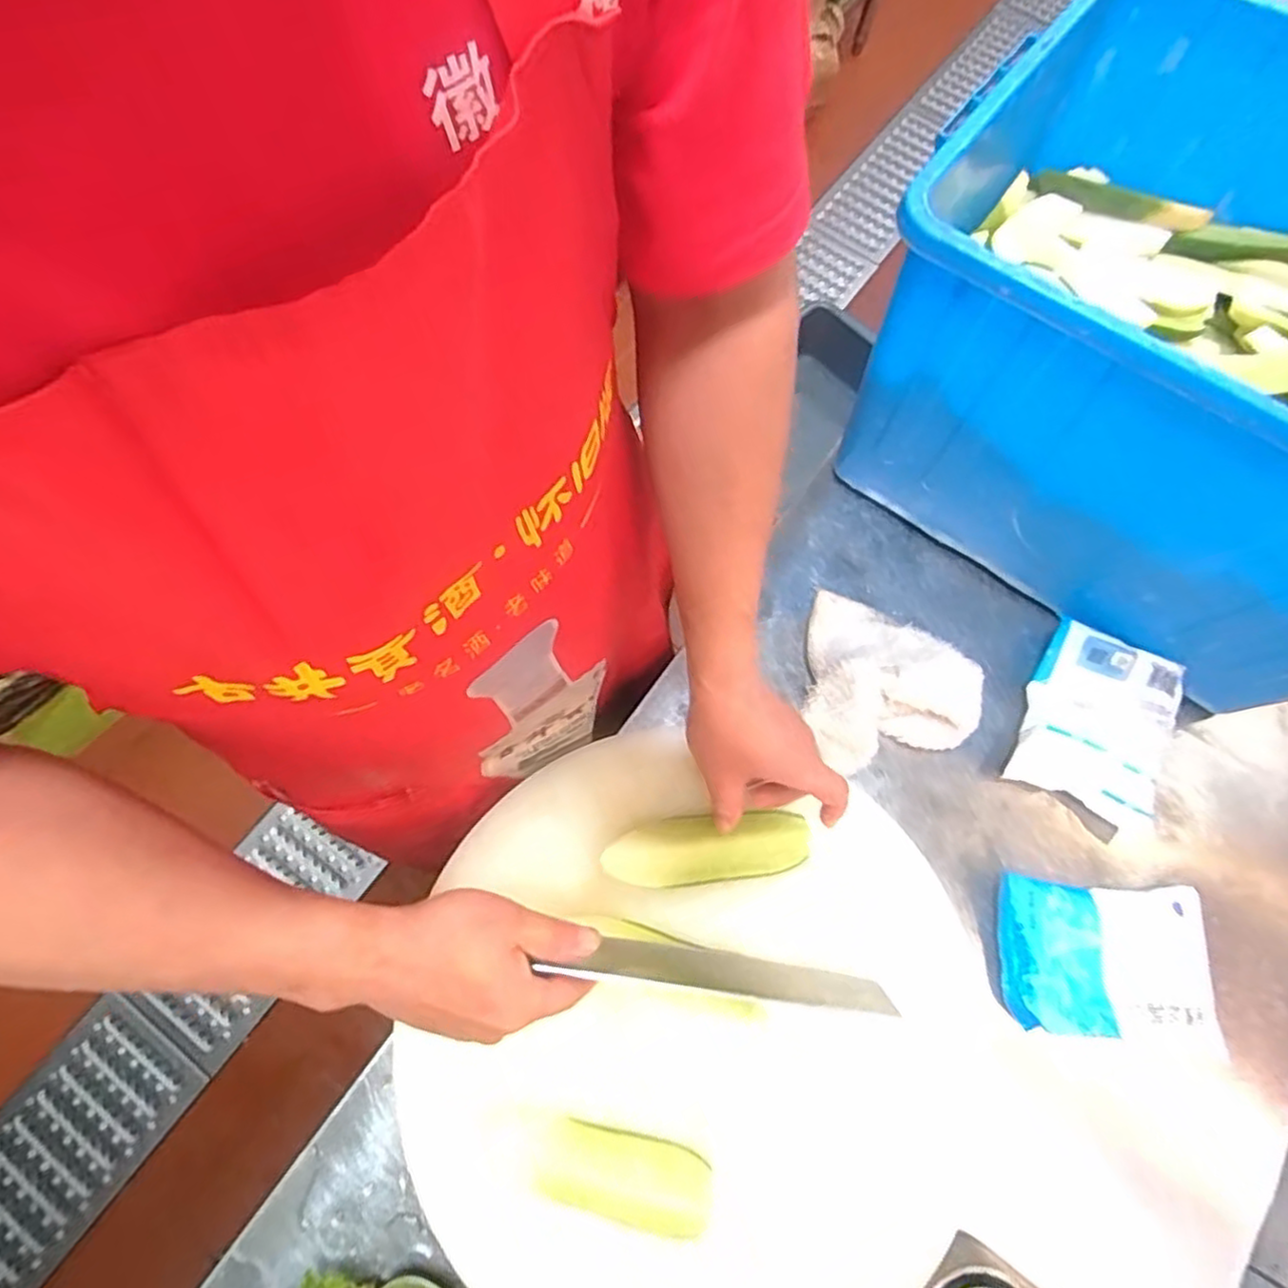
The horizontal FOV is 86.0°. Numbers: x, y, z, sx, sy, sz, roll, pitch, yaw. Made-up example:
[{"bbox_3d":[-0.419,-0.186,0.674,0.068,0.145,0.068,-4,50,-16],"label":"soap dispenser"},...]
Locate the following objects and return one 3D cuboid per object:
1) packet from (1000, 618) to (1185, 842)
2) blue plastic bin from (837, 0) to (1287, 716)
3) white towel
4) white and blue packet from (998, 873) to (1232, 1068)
[{"bbox_3d":[0.397,0.070,0.598,0.123,0.038,0.147,24,72,6],"label":"packet"},{"bbox_3d":[0.447,-0.210,0.538,0.491,0.254,0.349,34,74,9],"label":"blue plastic bin"},{"bbox_3d":[0.210,0.034,0.589,0.135,0.058,0.141,11,72,1],"label":"white towel"},{"bbox_3d":[0.366,0.251,0.546,0.164,0.041,0.117,5,71,-1],"label":"white and blue packet"}]

